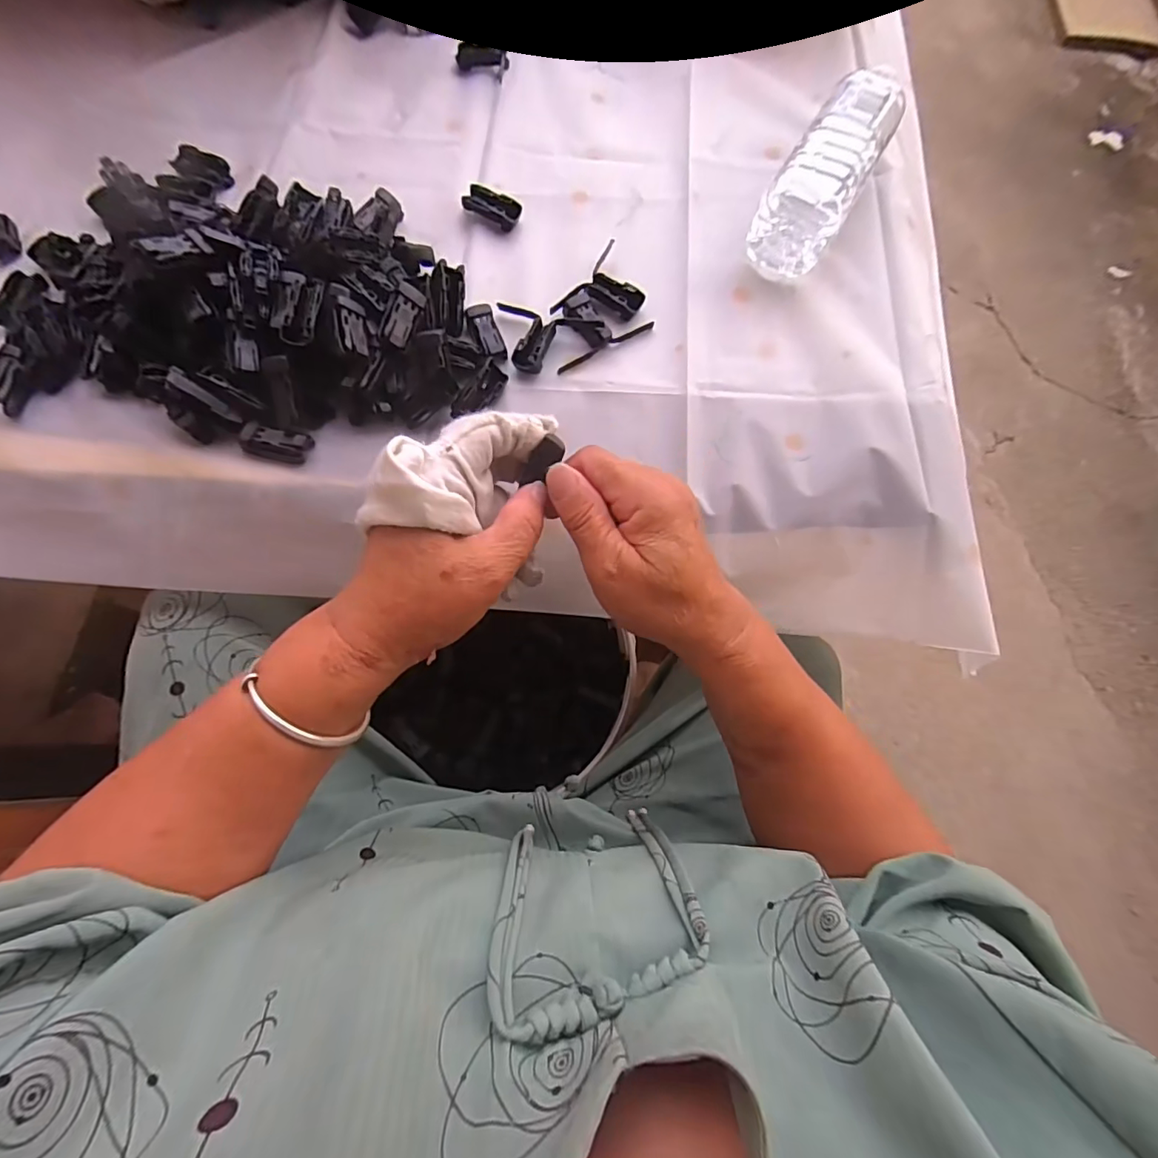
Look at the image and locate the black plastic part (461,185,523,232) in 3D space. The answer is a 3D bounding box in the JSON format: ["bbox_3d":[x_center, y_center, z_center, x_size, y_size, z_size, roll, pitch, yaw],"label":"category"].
[{"bbox_3d":[-0.070,-0.305,0.423,0.044,0.014,0.024,25,73,6],"label":"black plastic part"}]

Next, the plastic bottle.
[{"bbox_3d":[0.197,-0.322,0.410,0.063,0.058,0.180,29,74,7],"label":"plastic bottle"}]

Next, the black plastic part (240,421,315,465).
[{"bbox_3d":[-0.205,-0.092,0.350,0.048,0.010,0.022,13,73,3],"label":"black plastic part"}]

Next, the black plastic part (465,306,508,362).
[{"bbox_3d":[-0.068,-0.182,0.382,0.019,0.008,0.047,-21,74,-8],"label":"black plastic part"}]

